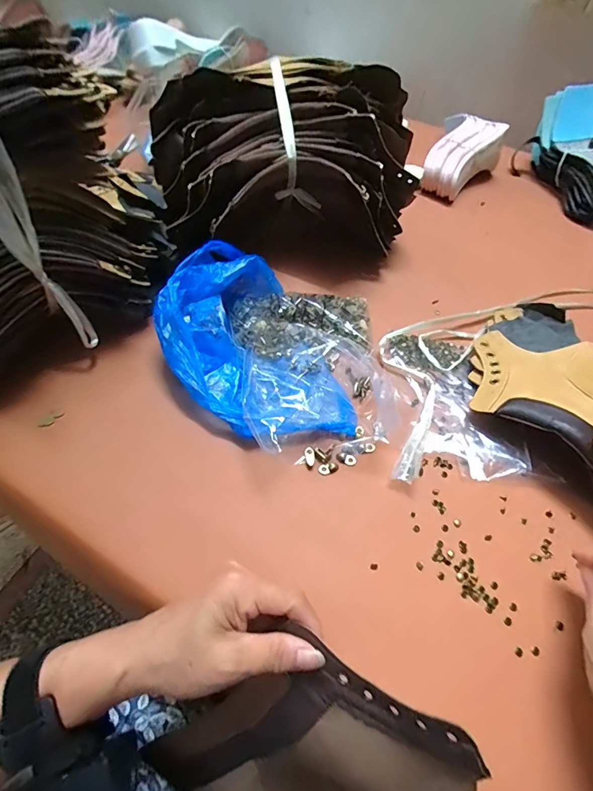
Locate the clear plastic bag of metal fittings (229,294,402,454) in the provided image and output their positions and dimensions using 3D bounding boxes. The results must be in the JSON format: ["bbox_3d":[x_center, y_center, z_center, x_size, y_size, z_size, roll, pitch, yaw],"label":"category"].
[{"bbox_3d":[0.021,-0.041,0.413,0.162,0.032,0.212,-6,55,-8],"label":"clear plastic bag of metal fittings"}]

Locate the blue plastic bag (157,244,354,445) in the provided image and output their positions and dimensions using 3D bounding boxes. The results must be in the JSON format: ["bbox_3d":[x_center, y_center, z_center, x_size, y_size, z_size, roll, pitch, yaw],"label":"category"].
[{"bbox_3d":[-0.051,-0.054,0.394,0.155,0.059,0.239,-19,59,-15],"label":"blue plastic bag"}]

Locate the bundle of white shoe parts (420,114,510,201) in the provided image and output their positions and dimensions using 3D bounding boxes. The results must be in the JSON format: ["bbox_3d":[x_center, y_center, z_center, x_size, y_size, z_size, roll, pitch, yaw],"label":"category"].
[{"bbox_3d":[0.282,-0.402,0.653,0.106,0.062,0.182,22,56,12],"label":"bundle of white shoe parts"}]

